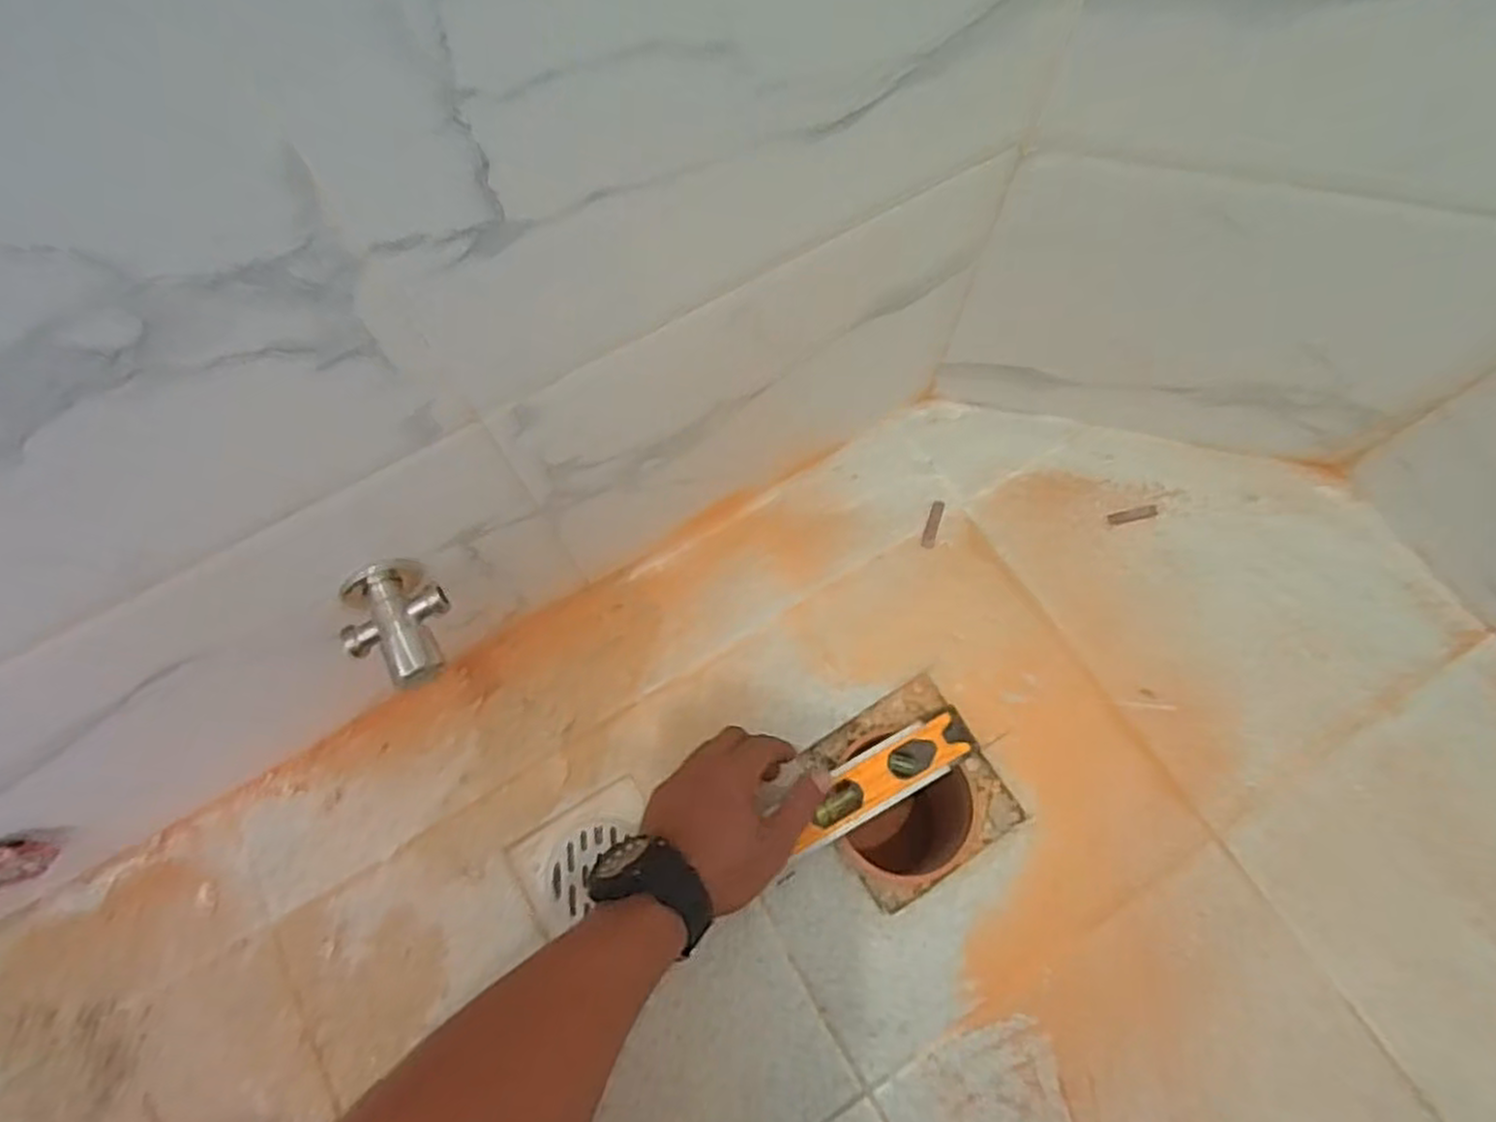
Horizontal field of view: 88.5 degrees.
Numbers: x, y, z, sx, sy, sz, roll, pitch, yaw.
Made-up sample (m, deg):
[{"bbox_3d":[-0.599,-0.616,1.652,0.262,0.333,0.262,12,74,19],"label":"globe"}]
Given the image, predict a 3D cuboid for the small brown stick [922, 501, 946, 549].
[{"bbox_3d":[0.153,-0.031,0.631,0.011,0.004,0.042,17,72,7],"label":"small brown stick"}]

